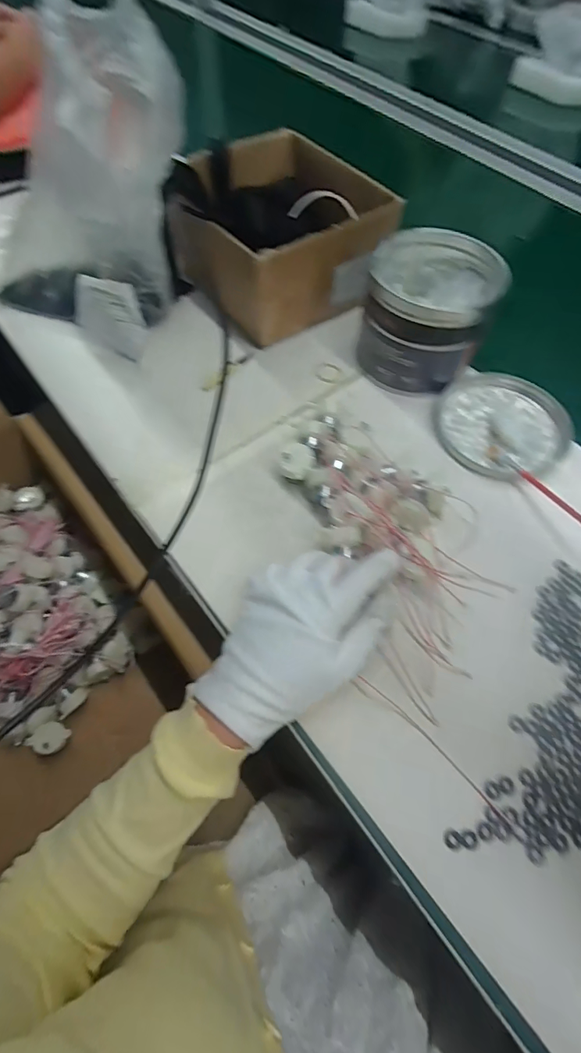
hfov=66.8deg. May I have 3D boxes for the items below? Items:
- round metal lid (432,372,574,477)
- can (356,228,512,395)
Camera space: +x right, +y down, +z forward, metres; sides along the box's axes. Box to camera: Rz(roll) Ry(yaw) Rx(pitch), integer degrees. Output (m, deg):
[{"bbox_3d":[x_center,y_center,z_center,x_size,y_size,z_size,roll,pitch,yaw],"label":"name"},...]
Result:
[{"bbox_3d":[0.218,-0.107,0.458,0.134,0.019,0.128,1,61,-2],"label":"round metal lid"},{"bbox_3d":[0.142,-0.224,0.458,0.127,0.098,0.133,1,61,-2],"label":"can"}]

